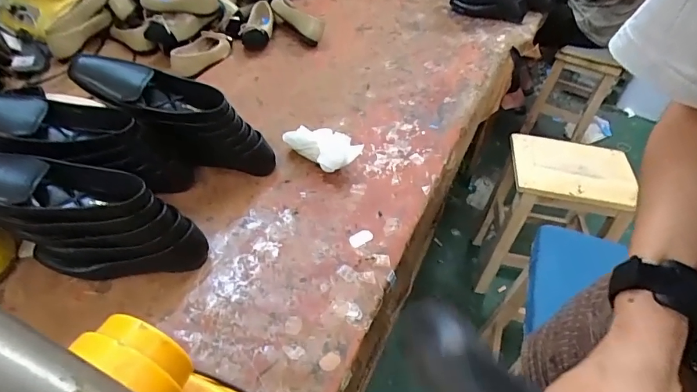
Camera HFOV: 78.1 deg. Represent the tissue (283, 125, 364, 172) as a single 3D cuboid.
[{"bbox_3d":[-0.053,-0.084,0.793,0.148,0.070,0.058,14,46,6],"label":"tissue"}]

